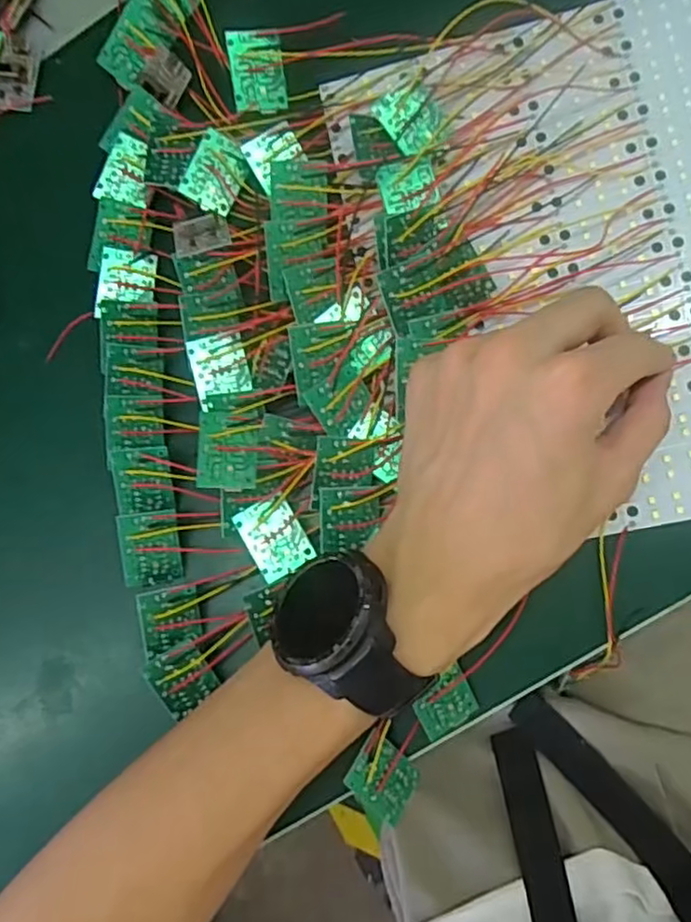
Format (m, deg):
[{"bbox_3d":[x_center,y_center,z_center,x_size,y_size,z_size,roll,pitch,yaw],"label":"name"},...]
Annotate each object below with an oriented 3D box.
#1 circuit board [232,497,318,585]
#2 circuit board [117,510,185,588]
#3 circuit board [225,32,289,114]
[{"bbox_3d":[-0.032,0.034,0.303,0.025,0.004,0.033,-30,82,-6],"label":"circuit board"},{"bbox_3d":[-0.090,0.041,0.314,0.026,0.004,0.035,-8,108,-18],"label":"circuit board"},{"bbox_3d":[-0.042,-0.188,0.327,0.026,0.004,0.037,-8,99,-12],"label":"circuit board"}]

